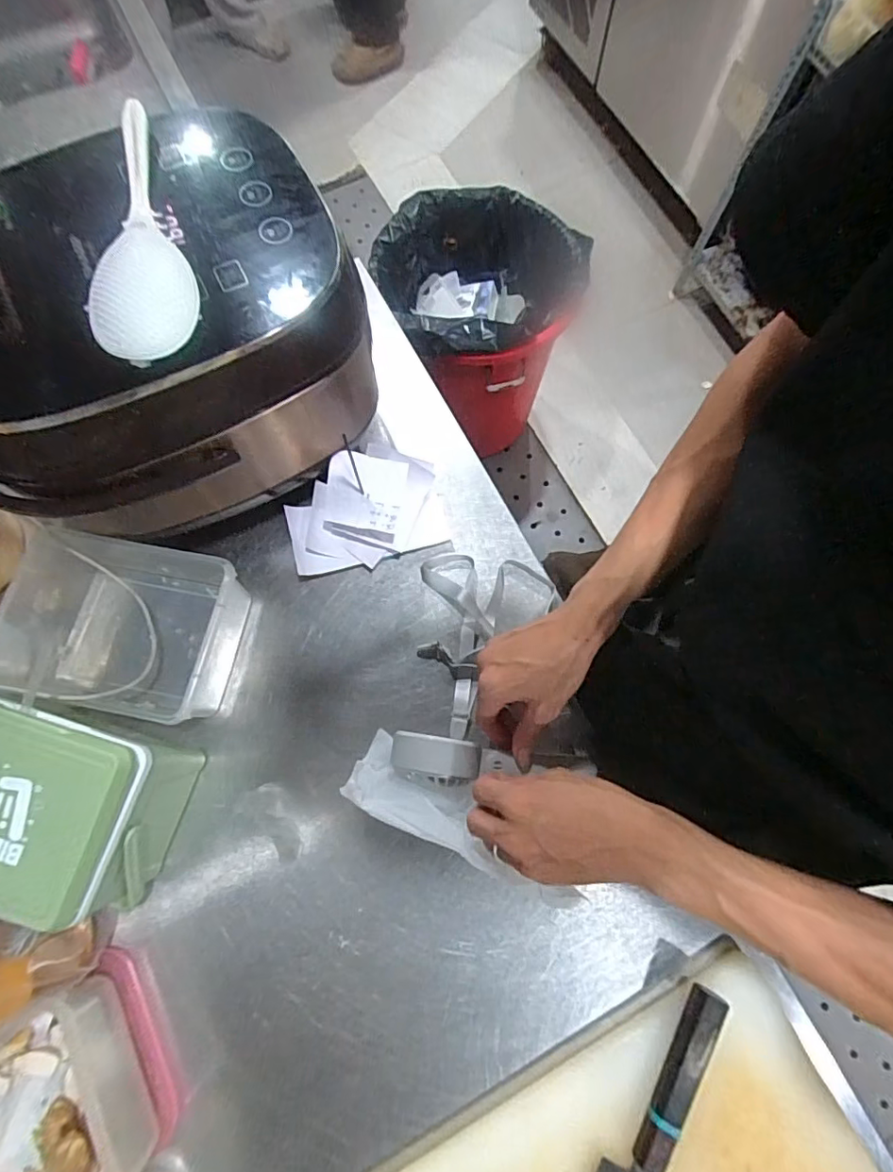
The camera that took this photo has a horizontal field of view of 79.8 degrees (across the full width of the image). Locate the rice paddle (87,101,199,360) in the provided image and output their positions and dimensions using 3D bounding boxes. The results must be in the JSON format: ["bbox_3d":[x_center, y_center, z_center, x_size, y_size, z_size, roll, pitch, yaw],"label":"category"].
[{"bbox_3d":[-0.230,-0.261,0.392,0.070,0.021,0.218,-14,74,-3],"label":"rice paddle"}]

